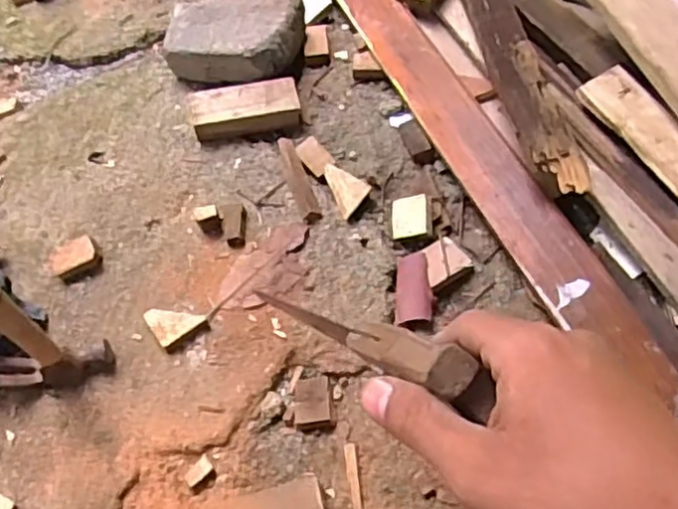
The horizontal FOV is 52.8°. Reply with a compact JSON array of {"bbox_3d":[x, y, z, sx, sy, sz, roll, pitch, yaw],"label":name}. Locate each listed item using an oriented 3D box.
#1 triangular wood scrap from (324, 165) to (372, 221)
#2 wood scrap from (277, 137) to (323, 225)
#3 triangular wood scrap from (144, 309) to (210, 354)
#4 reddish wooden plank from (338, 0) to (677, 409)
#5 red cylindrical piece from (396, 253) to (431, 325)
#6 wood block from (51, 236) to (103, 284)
[{"bbox_3d":[0.016,-0.089,0.952,0.053,0.024,0.086,-17,61,-6],"label":"triangular wood scrap"},{"bbox_3d":[-0.057,-0.108,0.959,0.029,0.017,0.147,-18,61,-7],"label":"wood scrap"},{"bbox_3d":[-0.201,0.084,0.851,0.061,0.024,0.056,-35,65,-15],"label":"triangular wood scrap"},{"bbox_3d":[0.180,-0.161,0.936,0.088,0.022,0.795,-23,62,-9],"label":"reddish wooden plank"},{"bbox_3d":[0.094,0.043,0.870,0.042,0.029,0.101,2,61,4],"label":"red cylindrical piece"},{"bbox_3d":[-0.346,0.006,0.900,0.061,0.026,0.049,-24,62,-10],"label":"wood block"}]

